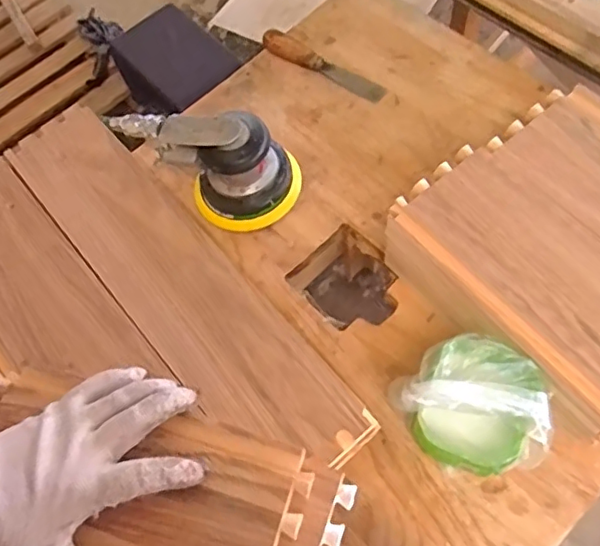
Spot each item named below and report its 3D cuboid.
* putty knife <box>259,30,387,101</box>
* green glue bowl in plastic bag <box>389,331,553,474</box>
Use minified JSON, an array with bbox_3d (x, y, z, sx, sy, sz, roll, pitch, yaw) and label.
[{"bbox_3d":[0.027,-0.244,0.677,0.162,0.021,0.024,31,67,7],"label":"putty knife"},{"bbox_3d":[0.135,0.113,0.455,0.096,0.087,0.115,-38,76,-19],"label":"green glue bowl in plastic bag"}]

